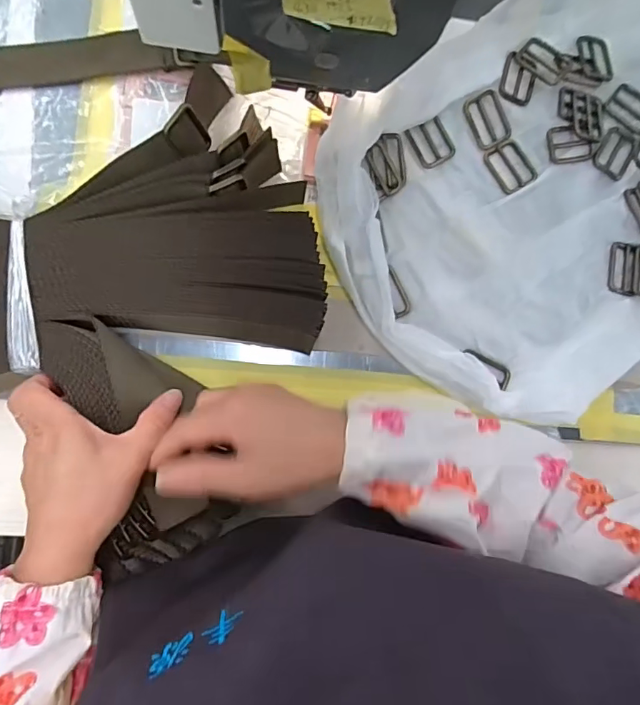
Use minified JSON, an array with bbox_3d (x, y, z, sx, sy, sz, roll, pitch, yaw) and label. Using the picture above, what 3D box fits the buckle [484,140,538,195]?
[{"bbox_3d":[0.159,-0.155,0.410,0.030,0.008,0.042,-28,88,-7],"label":"buckle"}]

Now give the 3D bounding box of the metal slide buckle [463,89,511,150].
[{"bbox_3d":[0.141,-0.195,0.411,0.032,0.004,0.046,-23,97,-2],"label":"metal slide buckle"}]

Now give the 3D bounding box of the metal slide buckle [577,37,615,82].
[{"bbox_3d":[0.238,-0.256,0.426,0.030,0.005,0.042,-5,85,-6],"label":"metal slide buckle"}]

